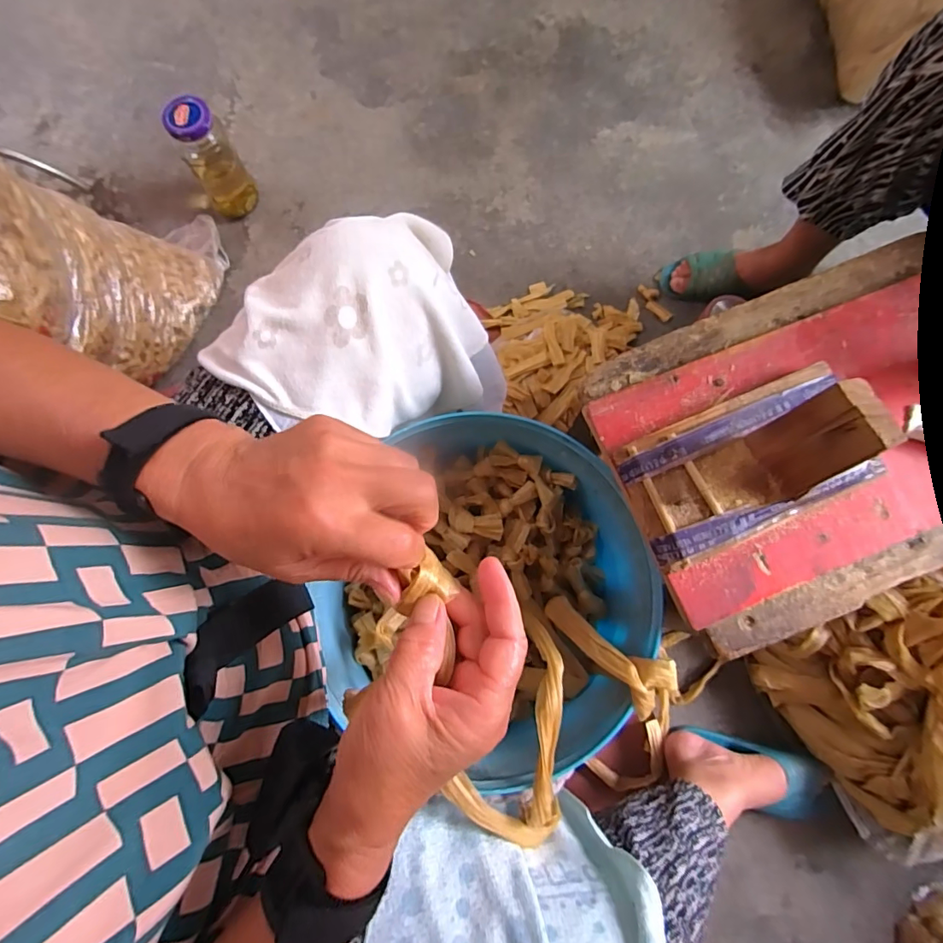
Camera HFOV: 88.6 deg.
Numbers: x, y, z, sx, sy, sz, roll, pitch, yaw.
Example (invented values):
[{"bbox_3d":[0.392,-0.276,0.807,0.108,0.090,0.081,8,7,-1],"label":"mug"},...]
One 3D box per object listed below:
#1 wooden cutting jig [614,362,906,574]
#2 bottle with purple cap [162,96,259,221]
[{"bbox_3d":[0.181,-0.010,0.288,0.156,0.075,0.088,-22,80,-2],"label":"wooden cutting jig"},{"bbox_3d":[-0.431,-0.519,0.823,0.080,0.185,0.073,-32,81,-3],"label":"bottle with purple cap"}]

